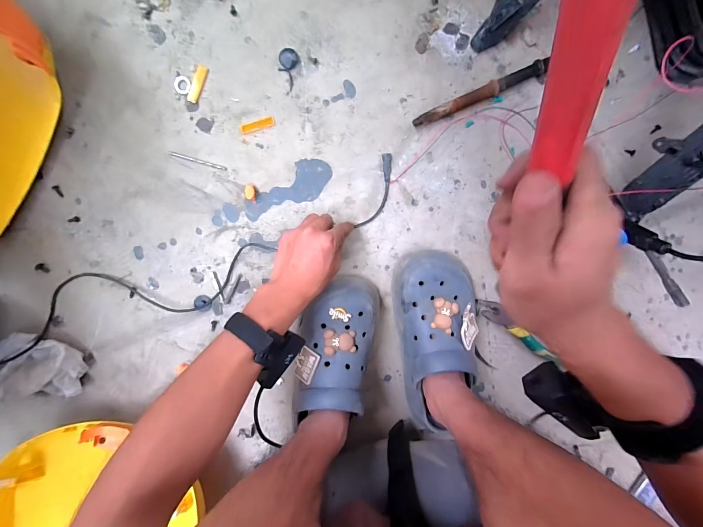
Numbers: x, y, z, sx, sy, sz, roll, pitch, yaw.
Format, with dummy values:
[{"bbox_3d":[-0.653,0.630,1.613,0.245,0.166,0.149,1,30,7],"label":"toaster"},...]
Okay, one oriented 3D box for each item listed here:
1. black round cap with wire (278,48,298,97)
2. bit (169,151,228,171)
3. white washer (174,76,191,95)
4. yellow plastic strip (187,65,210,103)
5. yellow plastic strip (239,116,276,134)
[{"bbox_3d":[-0.084,-0.257,0.423,0.025,0.009,0.054,0,112,-1],"label":"black round cap with wire"},{"bbox_3d":[-0.214,-0.142,0.439,0.080,0.004,0.006,16,97,-3],"label":"bit"},{"bbox_3d":[-0.227,-0.240,0.423,0.022,0.004,0.023,5,98,-2],"label":"white washer"},{"bbox_3d":[-0.207,-0.241,0.423,0.015,0.004,0.048,23,97,-4],"label":"yellow plastic strip"},{"bbox_3d":[-0.129,-0.190,0.433,0.049,0.004,0.013,-16,98,1],"label":"yellow plastic strip"}]

